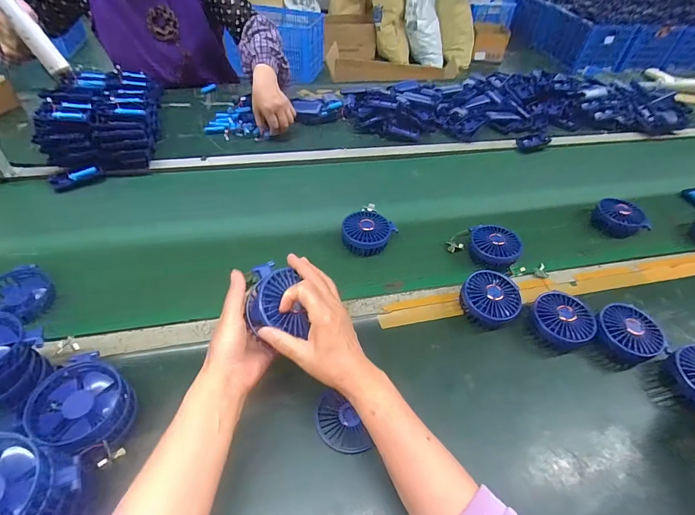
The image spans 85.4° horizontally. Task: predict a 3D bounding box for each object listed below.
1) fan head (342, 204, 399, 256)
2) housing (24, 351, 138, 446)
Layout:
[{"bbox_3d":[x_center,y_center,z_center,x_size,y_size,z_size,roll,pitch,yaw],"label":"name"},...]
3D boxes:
[{"bbox_3d":[0.036,-0.049,0.685,0.084,0.042,0.089,2,49,-3],"label":"fan head"},{"bbox_3d":[-0.297,0.166,0.430,0.096,0.054,0.099,9,46,5],"label":"housing"}]

